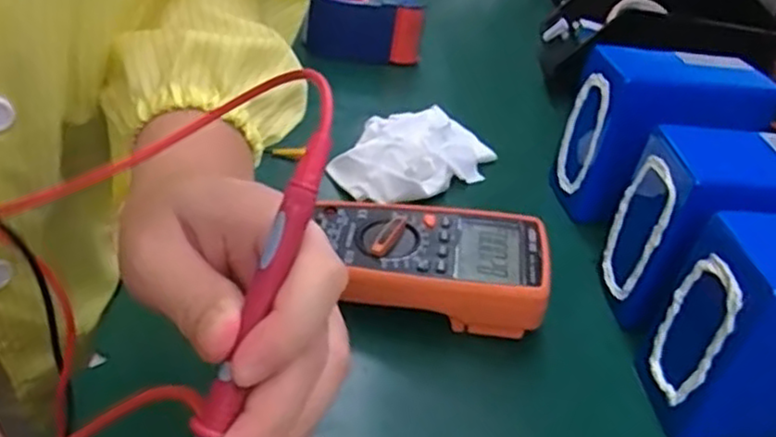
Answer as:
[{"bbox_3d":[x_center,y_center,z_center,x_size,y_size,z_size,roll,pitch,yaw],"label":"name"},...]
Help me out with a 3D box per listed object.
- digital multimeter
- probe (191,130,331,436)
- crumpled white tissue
[{"bbox_3d":[0.026,0.032,0.523,0.175,0.053,0.091,10,37,2],"label":"digital multimeter"},{"bbox_3d":[-0.043,0.034,0.217,0.008,0.129,0.009,21,-2,20],"label":"probe"},{"bbox_3d":[0.025,-0.060,0.657,0.163,0.033,0.095,-25,48,-36],"label":"crumpled white tissue"}]

